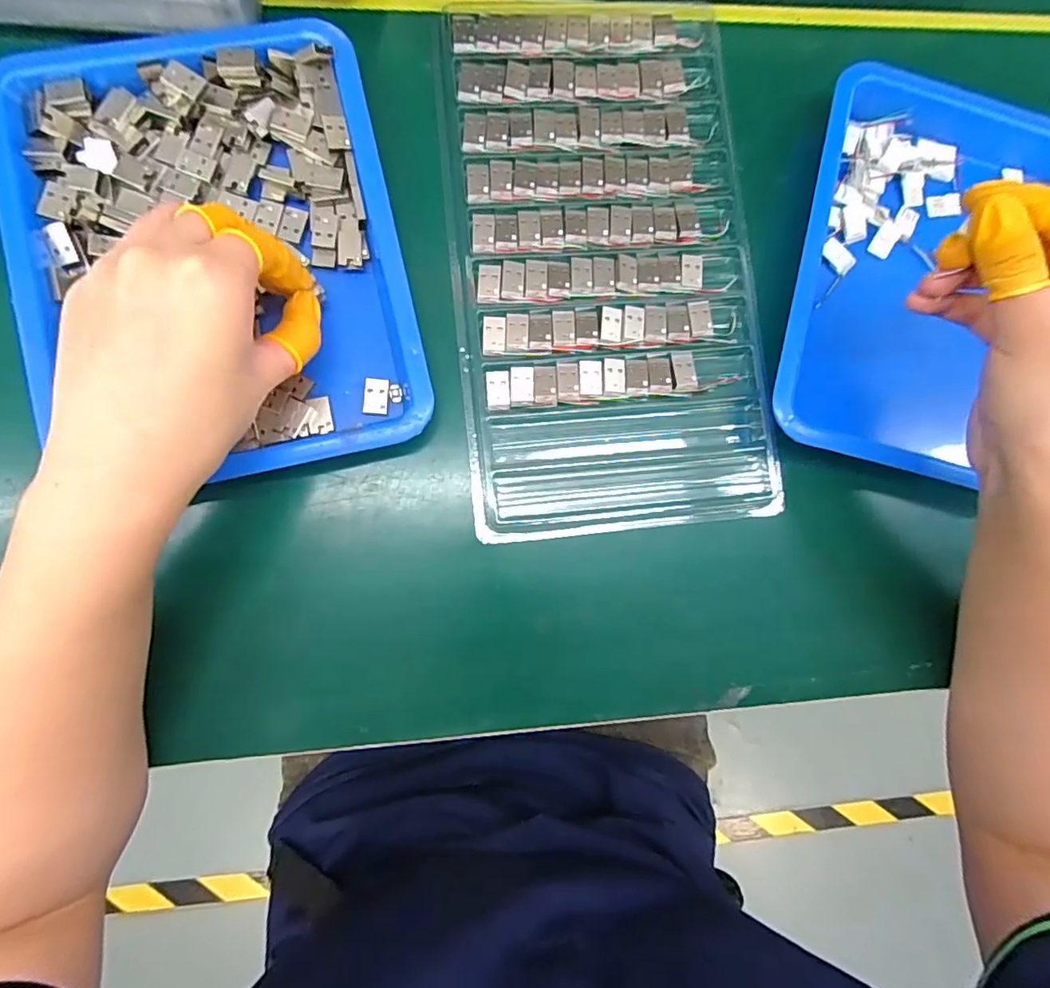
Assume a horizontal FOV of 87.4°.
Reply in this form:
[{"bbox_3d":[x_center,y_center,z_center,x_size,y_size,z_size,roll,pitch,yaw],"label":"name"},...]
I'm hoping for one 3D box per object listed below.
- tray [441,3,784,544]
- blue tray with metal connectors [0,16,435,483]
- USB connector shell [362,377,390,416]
[{"bbox_3d":[0.044,-0.124,0.297,0.160,0.015,0.285,-5,86,-6],"label":"tray"},{"bbox_3d":[-0.150,-0.117,0.261,0.172,0.020,0.219,-13,88,-9],"label":"blue tray with metal connectors"},{"bbox_3d":[-0.075,-0.050,0.279,0.013,0.004,0.018,3,85,-5],"label":"USB connector shell"}]

